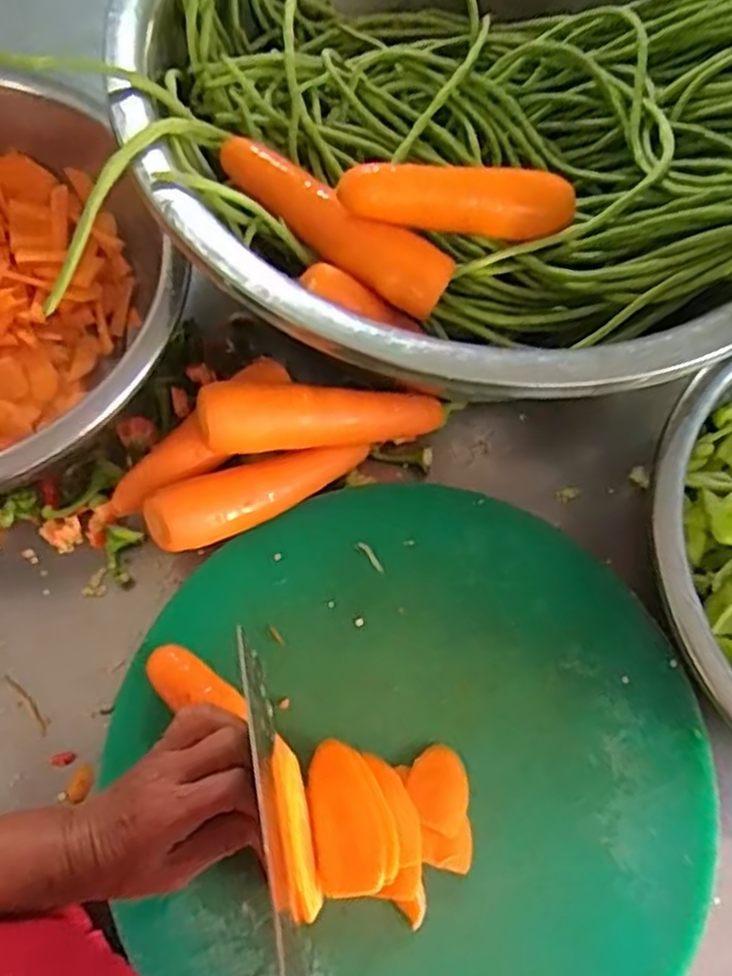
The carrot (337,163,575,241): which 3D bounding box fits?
[{"bbox_3d":[0.067,-0.202,0.519,0.174,0.036,0.033,-4,69,-19],"label":"carrot"}]

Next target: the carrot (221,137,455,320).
[{"bbox_3d":[-0.026,-0.186,0.532,0.188,0.046,0.047,28,71,7],"label":"carrot"}]

